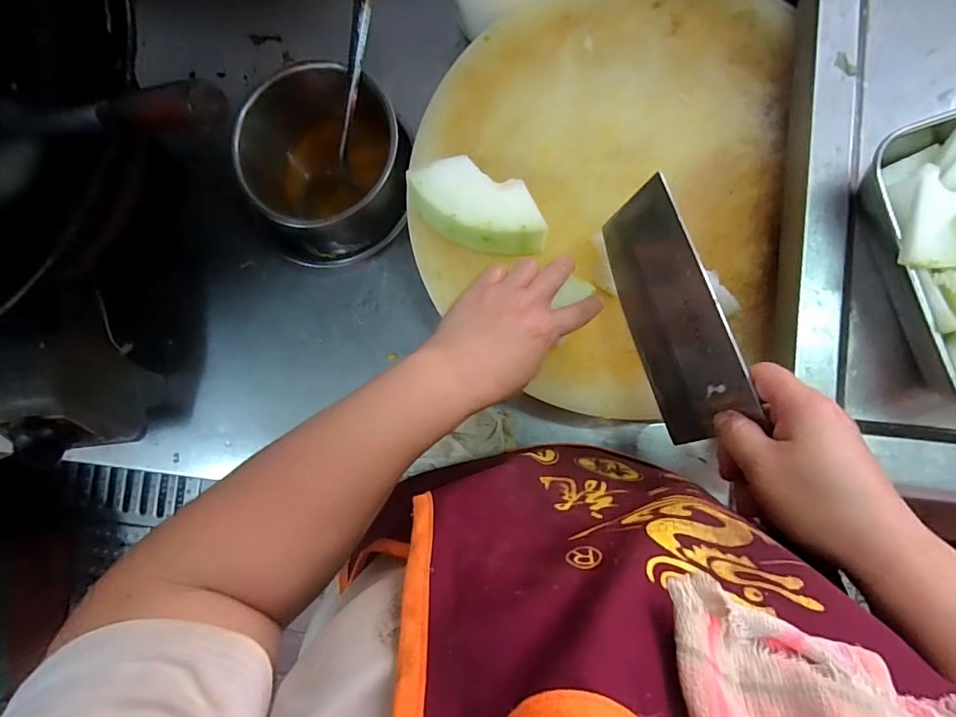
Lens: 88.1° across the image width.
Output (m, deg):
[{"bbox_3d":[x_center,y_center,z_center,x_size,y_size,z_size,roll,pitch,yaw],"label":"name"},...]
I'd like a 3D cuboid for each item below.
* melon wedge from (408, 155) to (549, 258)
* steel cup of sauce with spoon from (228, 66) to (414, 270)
[{"bbox_3d":[0.001,-0.127,0.423,0.120,0.039,0.064,26,88,8],"label":"melon wedge"},{"bbox_3d":[-0.150,-0.185,0.490,0.150,0.105,0.159,12,86,7],"label":"steel cup of sauce with spoon"}]

